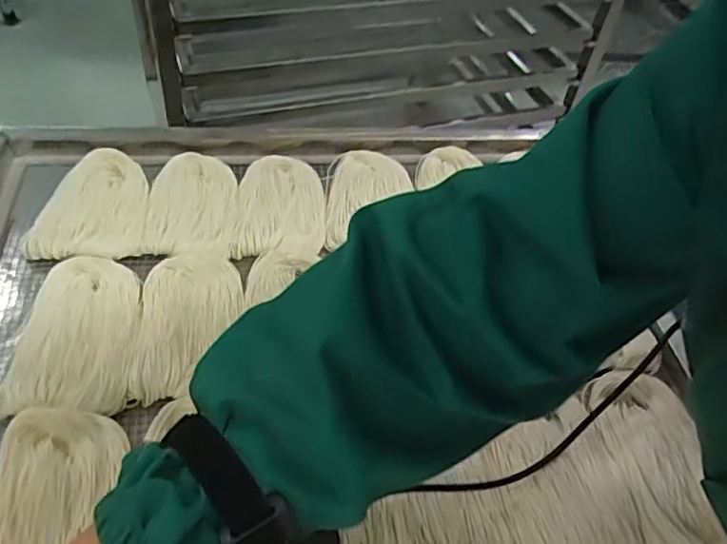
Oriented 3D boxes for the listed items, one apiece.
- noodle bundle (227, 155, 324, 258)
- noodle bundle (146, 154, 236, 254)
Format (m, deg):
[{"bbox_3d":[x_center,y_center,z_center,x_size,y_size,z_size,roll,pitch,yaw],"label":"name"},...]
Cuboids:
[{"bbox_3d":[-0.079,-0.068,0.600,0.083,0.017,0.146,2,47,-4],"label":"noodle bundle"},{"bbox_3d":[-0.158,-0.064,0.586,0.077,0.013,0.141,-3,48,-9],"label":"noodle bundle"}]

